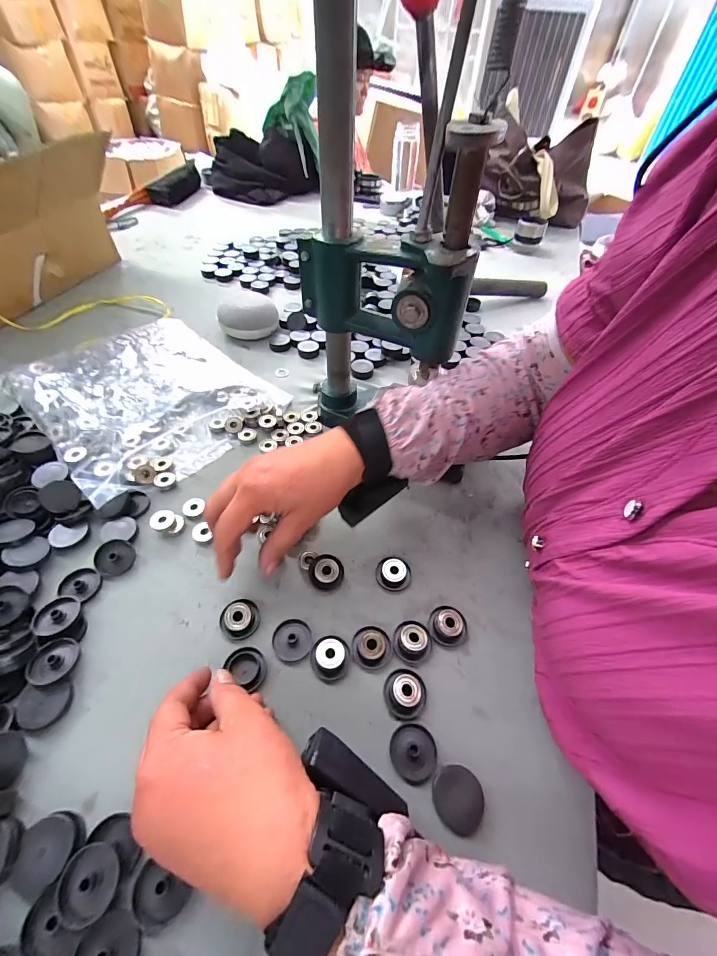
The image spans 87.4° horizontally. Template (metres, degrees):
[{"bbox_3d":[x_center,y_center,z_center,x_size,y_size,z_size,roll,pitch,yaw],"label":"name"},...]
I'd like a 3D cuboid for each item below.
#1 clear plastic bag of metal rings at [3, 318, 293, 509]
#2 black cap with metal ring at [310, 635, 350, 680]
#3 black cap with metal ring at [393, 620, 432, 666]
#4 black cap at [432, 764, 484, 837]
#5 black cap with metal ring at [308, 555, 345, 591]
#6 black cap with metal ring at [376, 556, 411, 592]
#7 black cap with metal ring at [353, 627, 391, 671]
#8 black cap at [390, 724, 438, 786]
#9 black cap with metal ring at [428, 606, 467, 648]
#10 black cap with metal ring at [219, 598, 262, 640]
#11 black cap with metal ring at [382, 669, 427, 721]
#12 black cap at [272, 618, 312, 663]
[{"bbox_3d":[-0.272,-0.115,0.476,0.278,0.040,0.250,34,56,22],"label":"clear plastic bag of metal rings"},{"bbox_3d":[-0.023,0.143,0.301,0.030,0.012,0.032,2,50,-2],"label":"black cap with metal ring"},{"bbox_3d":[0.045,0.135,0.311,0.032,0.013,0.033,2,50,-2],"label":"black cap with metal ring"},{"bbox_3d":[0.067,0.214,0.250,0.031,0.008,0.035,2,50,-2],"label":"black cap"},{"bbox_3d":[-0.029,0.086,0.345,0.031,0.016,0.033,2,50,-2],"label":"black cap with metal ring"},{"bbox_3d":[0.034,0.088,0.352,0.032,0.013,0.031,2,50,-2],"label":"black cap with metal ring"},{"bbox_3d":[0.011,0.138,0.307,0.032,0.013,0.034,2,50,-2],"label":"black cap with metal ring"},{"bbox_3d":[0.038,0.195,0.267,0.032,0.004,0.034,2,50,-2],"label":"black cap"},{"bbox_3d":[0.078,0.125,0.321,0.032,0.013,0.034,2,50,-2],"label":"black cap with metal ring"},{"bbox_3d":[-0.101,0.119,0.317,0.031,0.012,0.032,2,50,-2],"label":"black cap with metal ring"},{"bbox_3d":[0.036,0.163,0.286,0.031,0.013,0.033,2,50,-2],"label":"black cap with metal ring"},{"bbox_3d":[-0.055,0.134,0.311,0.031,0.004,0.032,3,50,-3],"label":"black cap"}]

